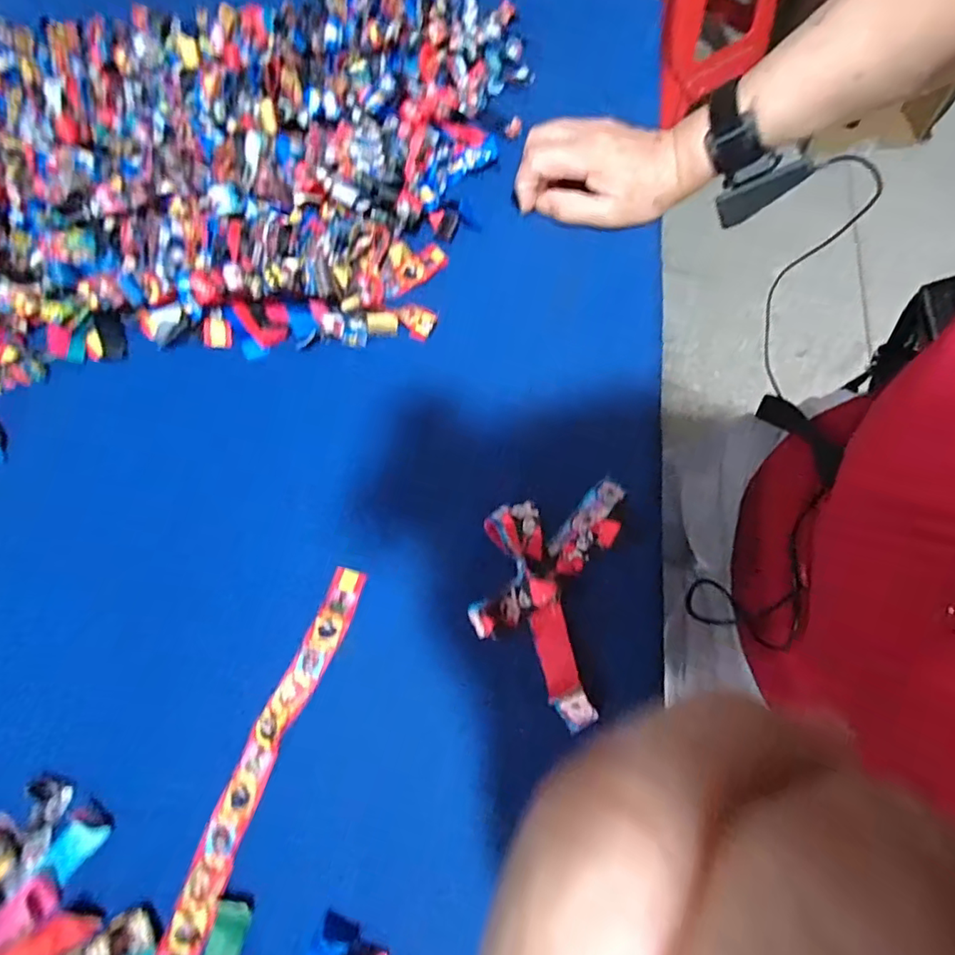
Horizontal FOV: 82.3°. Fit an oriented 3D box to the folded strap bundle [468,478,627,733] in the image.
[{"bbox_3d":[0.042,0.063,0.339,0.082,0.027,0.150,10,68,10],"label":"folded strap bundle"}]

